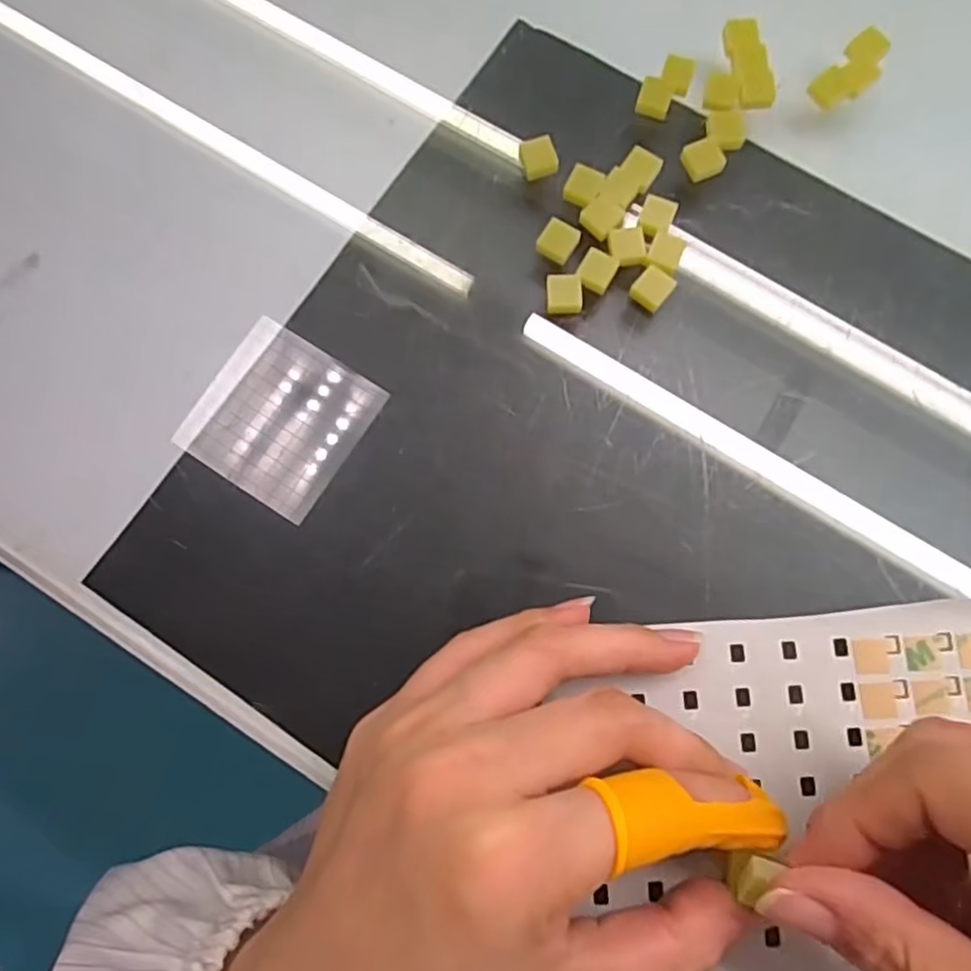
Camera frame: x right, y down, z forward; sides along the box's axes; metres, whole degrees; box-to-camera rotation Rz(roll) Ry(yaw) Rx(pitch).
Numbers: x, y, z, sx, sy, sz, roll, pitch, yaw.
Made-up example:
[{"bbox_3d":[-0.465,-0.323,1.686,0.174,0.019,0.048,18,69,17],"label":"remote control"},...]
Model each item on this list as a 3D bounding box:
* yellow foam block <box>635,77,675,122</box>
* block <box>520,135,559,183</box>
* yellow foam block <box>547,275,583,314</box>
[{"bbox_3d":[0.055,-0.127,0.220,0.011,0.004,0.012,17,79,4],"label":"yellow foam block"},{"bbox_3d":[0.017,-0.105,0.216,0.011,0.006,0.010,-14,79,-2],"label":"block"},{"bbox_3d":[0.024,-0.059,0.206,0.011,0.005,0.011,-3,79,0],"label":"yellow foam block"}]

